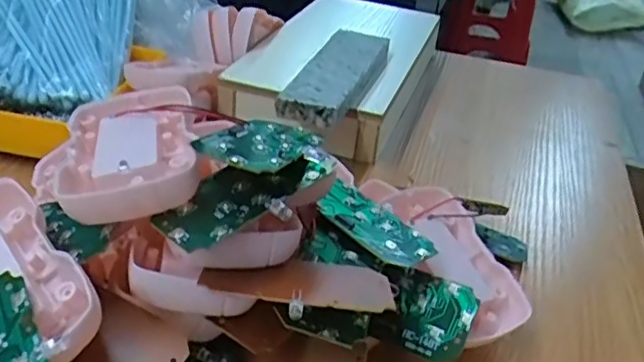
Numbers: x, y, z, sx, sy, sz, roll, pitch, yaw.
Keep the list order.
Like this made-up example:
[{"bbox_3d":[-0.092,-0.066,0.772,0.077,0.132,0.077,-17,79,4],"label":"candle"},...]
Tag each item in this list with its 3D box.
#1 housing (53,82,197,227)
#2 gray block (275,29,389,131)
[{"bbox_3d":[-0.082,-0.016,0.256,0.054,0.018,0.090,-2,32,-13],"label":"housing"},{"bbox_3d":[0.013,-0.083,0.461,0.047,0.022,0.147,14,32,13],"label":"gray block"}]

